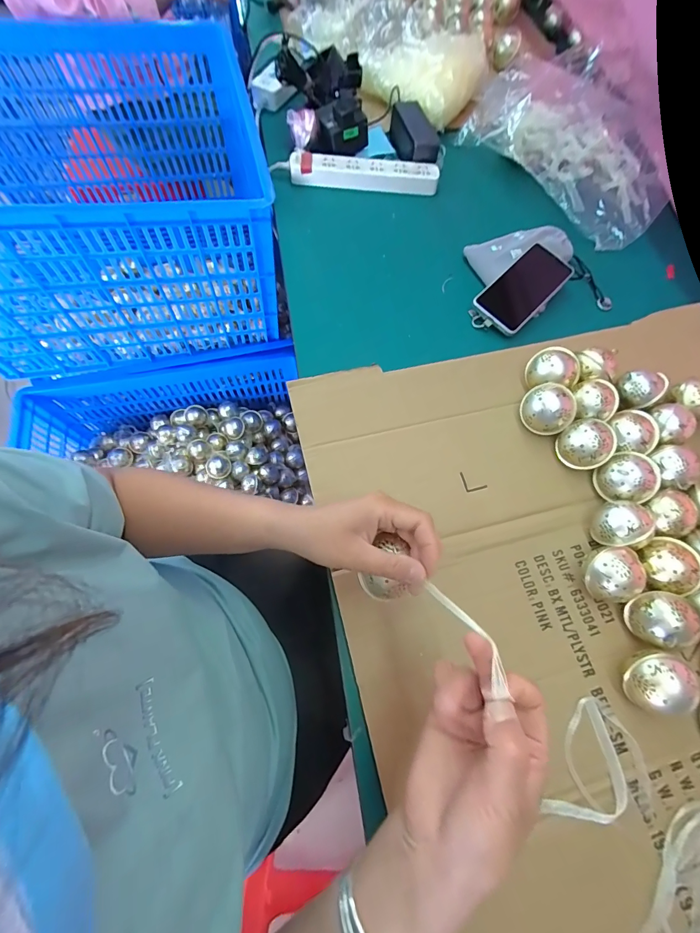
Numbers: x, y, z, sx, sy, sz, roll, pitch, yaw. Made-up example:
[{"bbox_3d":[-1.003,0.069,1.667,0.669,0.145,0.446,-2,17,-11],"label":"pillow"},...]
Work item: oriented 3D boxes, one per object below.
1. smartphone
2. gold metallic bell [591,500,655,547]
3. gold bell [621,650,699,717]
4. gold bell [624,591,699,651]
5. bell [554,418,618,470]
[{"bbox_3d":[0.263,-0.272,0.553,0.076,0.010,0.167,43,76,6],"label":"smartphone"},{"bbox_3d":[0.295,0.064,0.408,0.057,0.055,0.049,-18,71,-10],"label":"gold metallic bell"},{"bbox_3d":[0.287,0.203,0.350,0.053,0.050,0.051,1,69,-3],"label":"gold bell"},{"bbox_3d":[0.311,0.154,0.371,0.048,0.049,0.051,1,69,-3],"label":"gold bell"},{"bbox_3d":[0.280,-0.024,0.448,0.052,0.057,0.058,-28,73,-14],"label":"bell"}]

